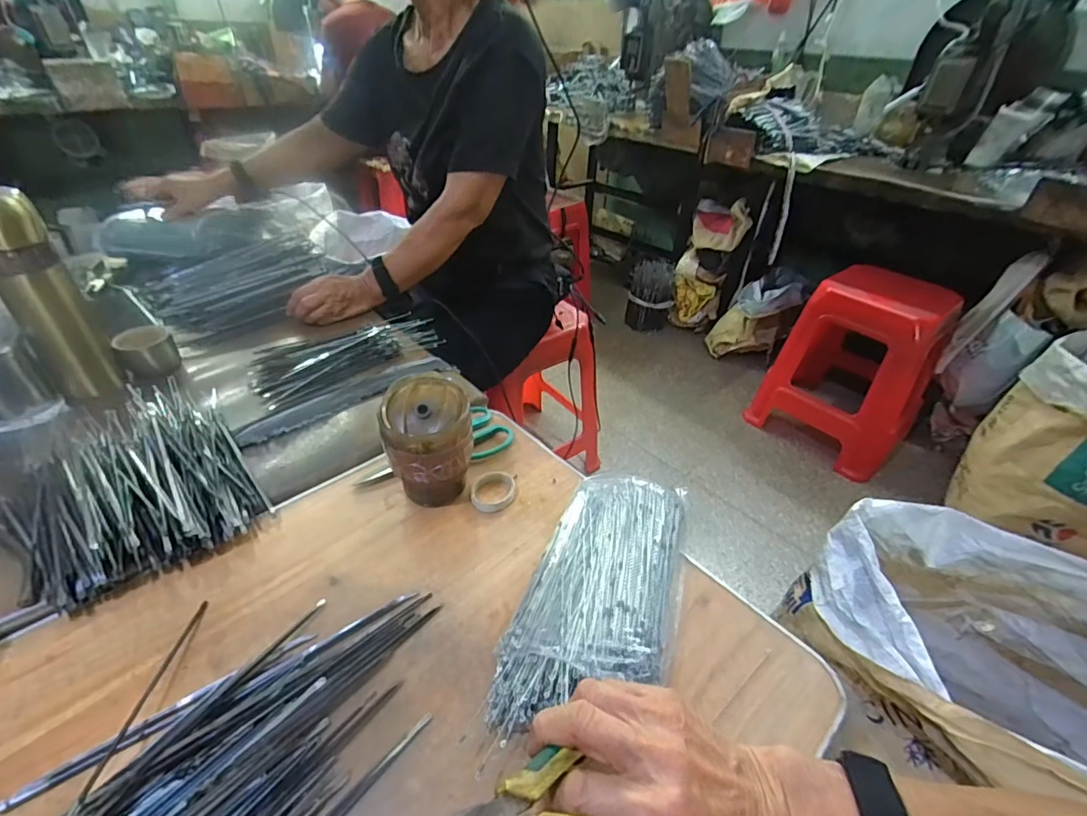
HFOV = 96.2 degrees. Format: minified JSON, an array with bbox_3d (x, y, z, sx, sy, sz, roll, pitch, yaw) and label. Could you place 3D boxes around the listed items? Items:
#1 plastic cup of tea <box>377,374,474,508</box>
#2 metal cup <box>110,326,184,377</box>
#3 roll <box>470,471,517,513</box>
[{"bbox_3d":[-0.114,0.038,0.491,0.082,0.112,0.082,2,38,-1],"label":"plastic cup of tea"},{"bbox_3d":[-0.531,-0.077,0.657,0.062,0.047,0.067,2,38,-1],"label":"metal cup"},{"bbox_3d":[-0.052,0.087,0.510,0.047,0.019,0.043,2,38,-1],"label":"roll"}]

